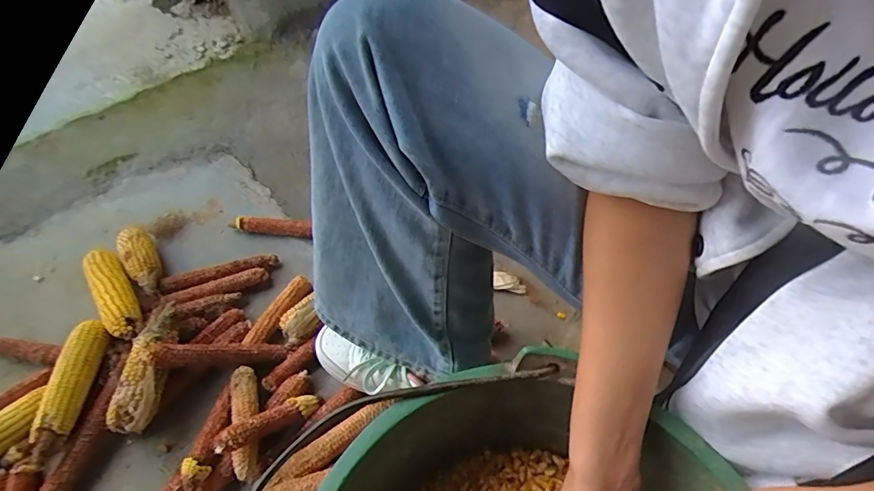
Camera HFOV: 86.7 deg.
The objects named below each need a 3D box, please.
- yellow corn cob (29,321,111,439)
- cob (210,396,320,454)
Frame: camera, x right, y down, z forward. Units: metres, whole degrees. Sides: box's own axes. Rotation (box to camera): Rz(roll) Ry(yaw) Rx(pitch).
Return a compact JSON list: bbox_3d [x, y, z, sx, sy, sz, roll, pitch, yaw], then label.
[{"bbox_3d":[-0.464,0.170,0.588,0.040,0.048,0.144,-9,50,-3],"label":"yellow corn cob"},{"bbox_3d":[-0.194,0.201,0.535,0.027,0.018,0.127,30,19,26],"label":"cob"}]

